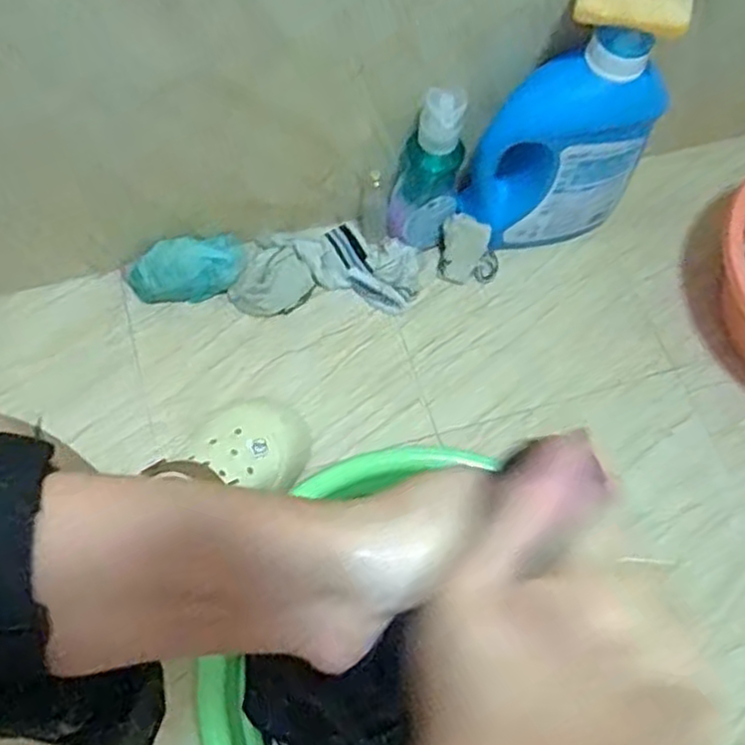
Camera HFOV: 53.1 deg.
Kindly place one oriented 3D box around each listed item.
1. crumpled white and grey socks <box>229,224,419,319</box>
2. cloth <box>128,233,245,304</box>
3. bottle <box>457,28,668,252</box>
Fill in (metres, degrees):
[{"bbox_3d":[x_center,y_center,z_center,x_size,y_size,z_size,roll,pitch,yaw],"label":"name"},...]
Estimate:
[{"bbox_3d":[-0.052,-0.125,0.877,0.221,0.042,0.115,-2,66,-4],"label":"crumpled white and grey socks"},{"bbox_3d":[-0.209,-0.118,0.852,0.136,0.061,0.070,-23,70,-13],"label":"cloth"},{"bbox_3d":[0.197,-0.243,0.806,0.188,0.273,0.078,-13,68,-9],"label":"bottle"}]

